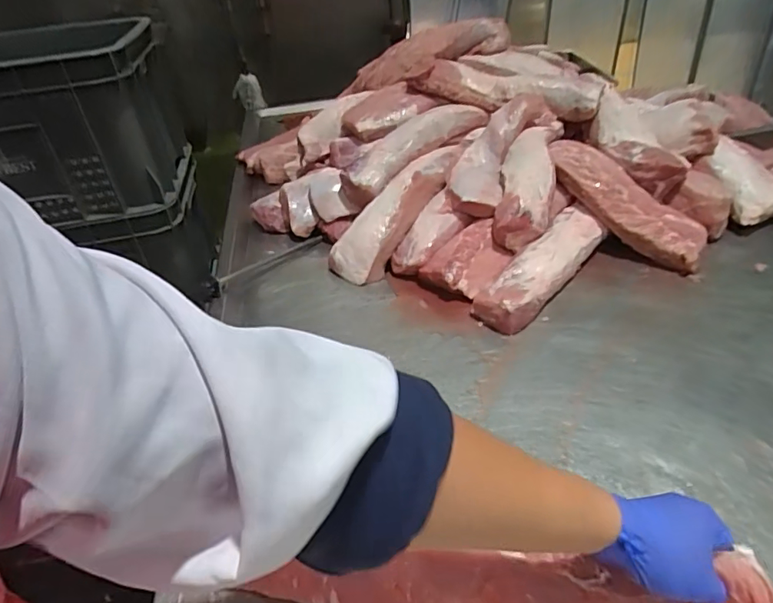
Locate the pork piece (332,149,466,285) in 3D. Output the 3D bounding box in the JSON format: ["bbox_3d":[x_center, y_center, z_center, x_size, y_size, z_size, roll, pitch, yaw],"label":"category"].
[{"bbox_3d":[0.028,-0.191,1.004,0.105,0.067,0.373,25,68,35],"label":"pork piece"}]

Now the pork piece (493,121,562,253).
[{"bbox_3d":[0.275,-0.245,0.994,0.103,0.061,0.343,8,56,19],"label":"pork piece"}]

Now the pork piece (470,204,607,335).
[{"bbox_3d":[0.278,-0.064,0.905,0.092,0.065,0.347,24,46,35],"label":"pork piece"}]

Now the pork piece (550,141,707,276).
[{"bbox_3d":[0.451,-0.190,0.978,0.125,0.061,0.352,-27,64,-26],"label":"pork piece"}]

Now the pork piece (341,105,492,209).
[{"bbox_3d":[0.056,-0.328,1.076,0.358,0.066,0.104,-37,45,-17],"label":"pork piece"}]

